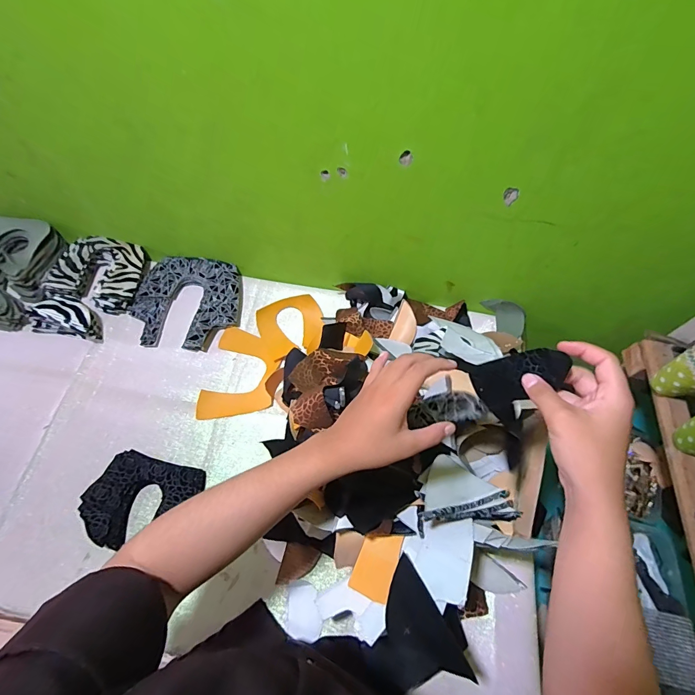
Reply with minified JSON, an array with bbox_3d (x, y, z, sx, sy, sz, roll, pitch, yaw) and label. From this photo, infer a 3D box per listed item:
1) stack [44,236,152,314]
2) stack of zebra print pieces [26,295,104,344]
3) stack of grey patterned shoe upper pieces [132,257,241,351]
[{"bbox_3d":[-0.474,-0.143,0.718,0.162,0.034,0.141,6,62,0],"label":"stack"},{"bbox_3d":[-0.507,-0.061,0.678,0.134,0.048,0.073,9,62,1],"label":"stack of zebra print pieces"},{"bbox_3d":[-0.302,-0.086,0.715,0.199,0.037,0.185,7,62,0],"label":"stack of grey patterned shoe upper pieces"}]

